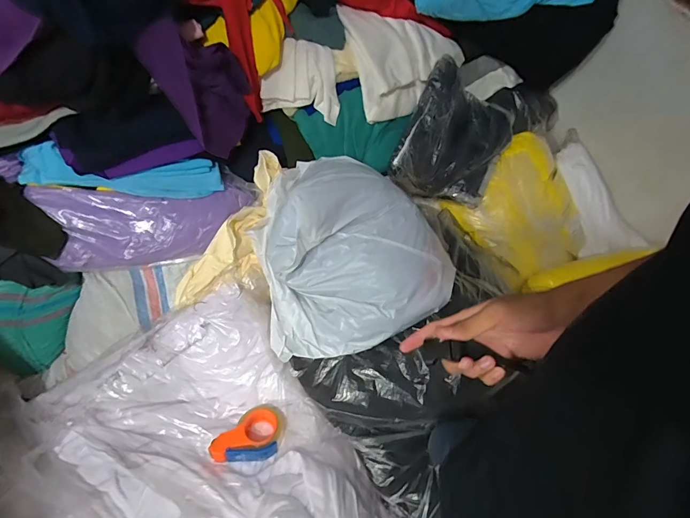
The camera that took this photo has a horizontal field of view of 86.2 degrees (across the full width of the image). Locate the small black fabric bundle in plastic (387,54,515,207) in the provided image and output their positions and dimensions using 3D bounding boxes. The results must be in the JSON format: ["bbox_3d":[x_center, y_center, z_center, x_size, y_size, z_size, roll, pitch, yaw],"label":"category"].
[{"bbox_3d":[0.327,-0.365,1.147,0.363,0.089,0.385,26,89,-31],"label":"small black fabric bundle in plastic"}]

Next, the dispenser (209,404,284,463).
[{"bbox_3d":[-0.234,0.419,0.886,0.166,0.063,0.116,9,40,-21],"label":"dispenser"}]

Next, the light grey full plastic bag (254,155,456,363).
[{"bbox_3d":[0.014,-0.030,0.968,0.482,0.235,0.478,-10,64,-6],"label":"light grey full plastic bag"}]

